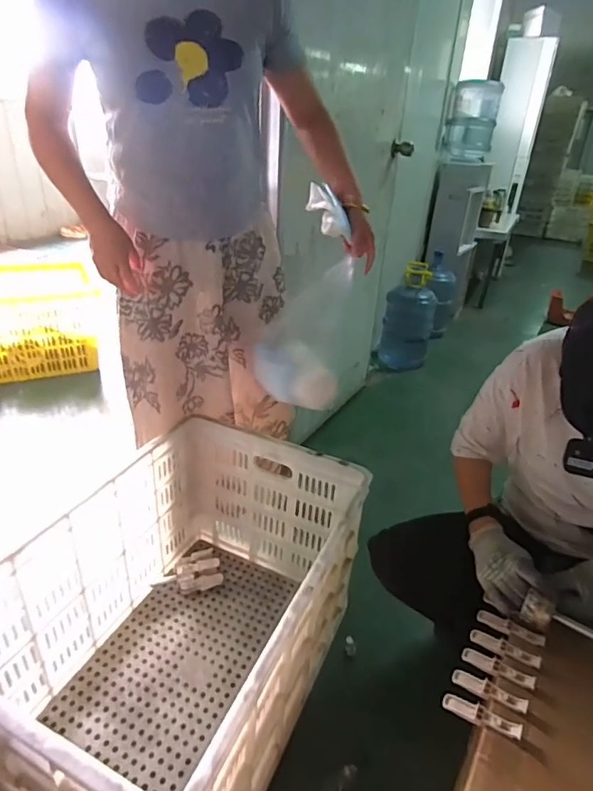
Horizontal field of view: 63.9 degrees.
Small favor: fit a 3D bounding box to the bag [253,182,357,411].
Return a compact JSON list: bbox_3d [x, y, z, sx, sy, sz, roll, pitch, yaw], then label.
[{"bbox_3d":[0.035,-0.215,1.089,0.189,0.469,0.085,16,7,20],"label":"bag"}]

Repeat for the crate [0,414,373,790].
[{"bbox_3d":[-0.200,0.416,0.913,0.473,0.405,0.675,16,30,20],"label":"crate"}]

